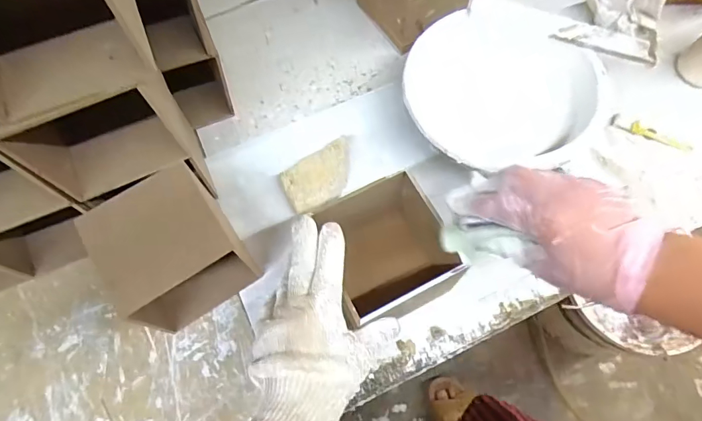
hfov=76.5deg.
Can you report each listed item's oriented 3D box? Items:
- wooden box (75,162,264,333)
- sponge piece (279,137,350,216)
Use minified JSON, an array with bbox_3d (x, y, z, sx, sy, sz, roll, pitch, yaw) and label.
[{"bbox_3d":[-0.178,0.036,0.446,0.115,0.130,0.108,-33,72,-13],"label":"wooden box"},{"bbox_3d":[-0.033,-0.037,0.527,0.091,0.026,0.062,-29,72,-11],"label":"sponge piece"}]

